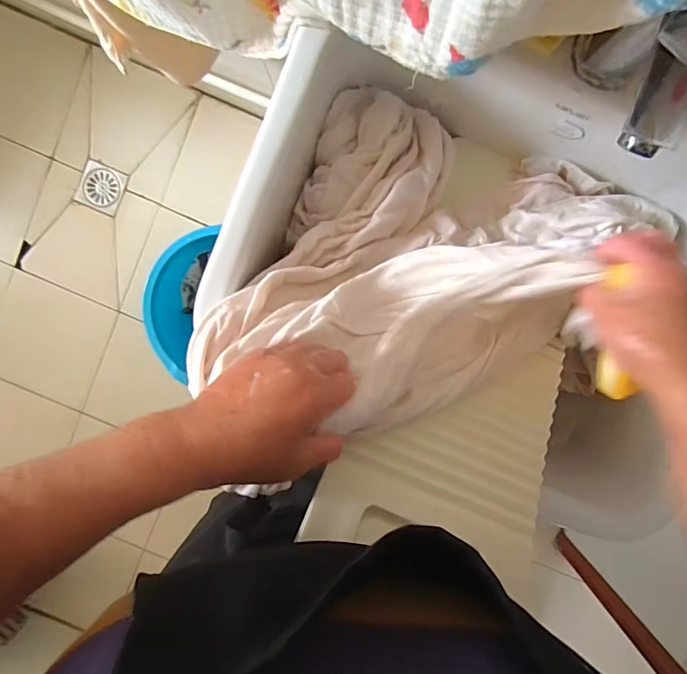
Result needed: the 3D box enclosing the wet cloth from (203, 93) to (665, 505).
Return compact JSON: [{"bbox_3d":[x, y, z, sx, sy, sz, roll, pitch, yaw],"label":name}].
[{"bbox_3d":[0.104,-0.061,0.430,0.361,0.223,0.313,25,100,-2],"label":"wet cloth"}]

